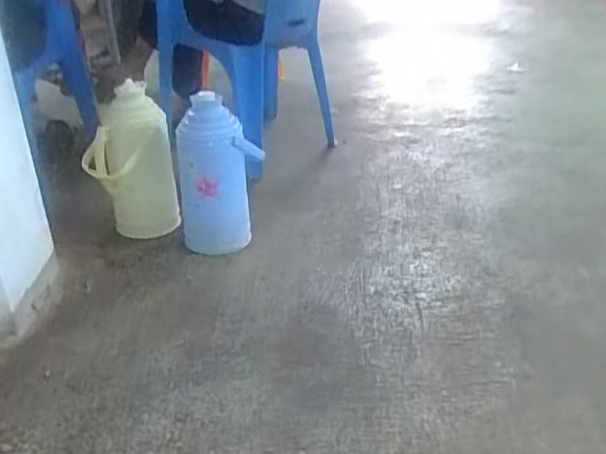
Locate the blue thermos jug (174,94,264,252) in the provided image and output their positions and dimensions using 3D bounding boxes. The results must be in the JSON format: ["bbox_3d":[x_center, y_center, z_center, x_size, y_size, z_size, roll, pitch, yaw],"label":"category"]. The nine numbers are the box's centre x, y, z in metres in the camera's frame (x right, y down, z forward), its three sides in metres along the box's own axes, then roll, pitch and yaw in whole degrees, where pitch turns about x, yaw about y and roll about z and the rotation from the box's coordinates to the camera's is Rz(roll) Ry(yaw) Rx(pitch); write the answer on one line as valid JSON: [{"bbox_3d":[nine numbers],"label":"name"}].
[{"bbox_3d":[-0.199,-0.125,1.545,0.200,0.358,0.183,-4,29,-3],"label":"blue thermos jug"}]

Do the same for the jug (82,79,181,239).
[{"bbox_3d":[-0.429,-0.148,1.602,0.203,0.366,0.145,-10,30,-14],"label":"jug"}]

